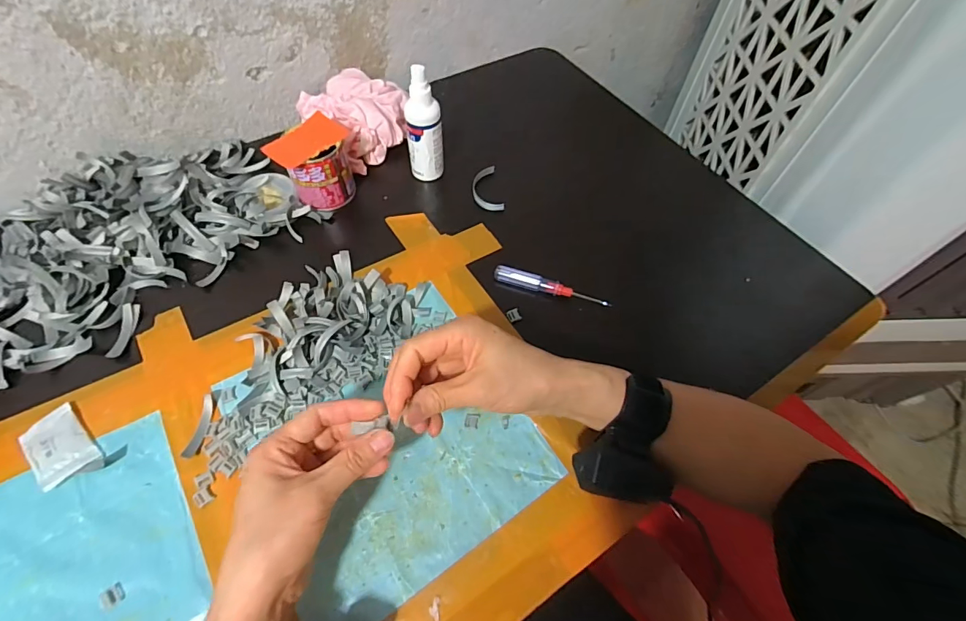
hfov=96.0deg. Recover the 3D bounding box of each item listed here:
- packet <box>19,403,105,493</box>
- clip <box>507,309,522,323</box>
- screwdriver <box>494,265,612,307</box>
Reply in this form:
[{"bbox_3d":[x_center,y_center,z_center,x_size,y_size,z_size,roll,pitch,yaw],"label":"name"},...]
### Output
[{"bbox_3d":[-0.342,0.109,0.351,0.073,0.010,0.038,39,65,20],"label":"packet"},{"bbox_3d":[0.031,0.005,0.440,0.012,0.006,0.013,-20,61,-14],"label":"clip"},{"bbox_3d":[0.071,-0.023,0.452,0.121,0.015,0.012,18,59,9],"label":"screwdriver"}]

